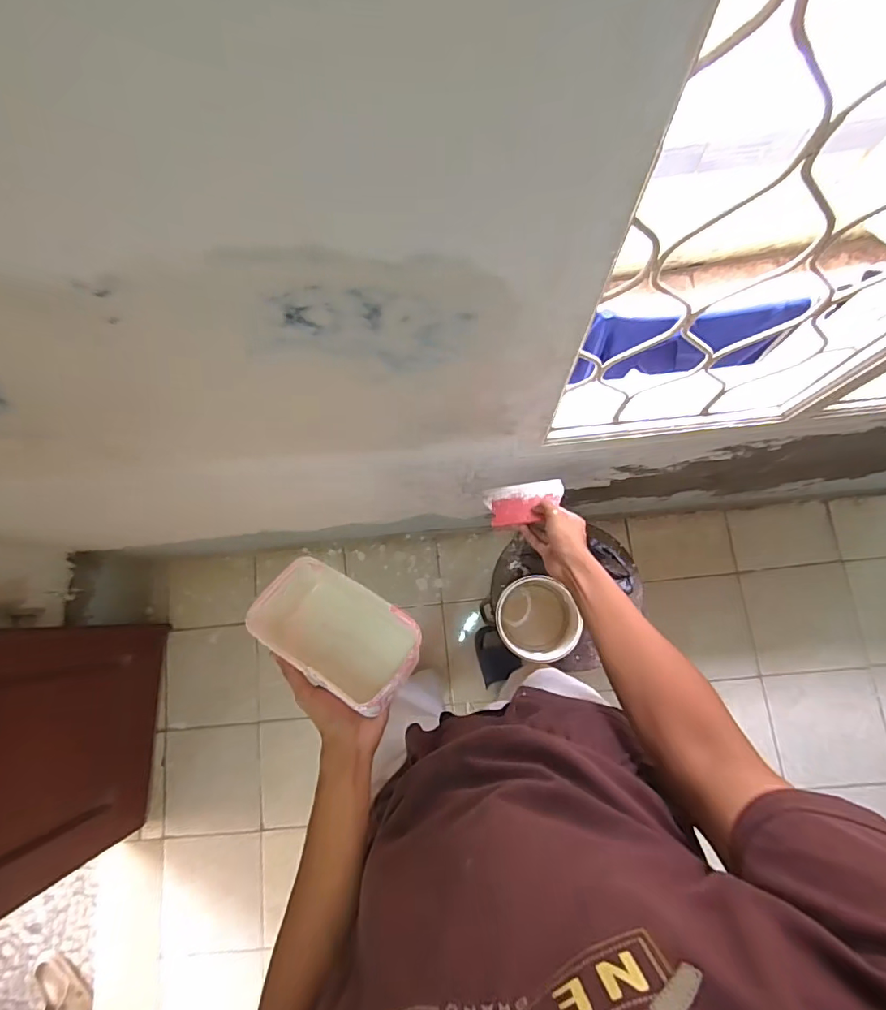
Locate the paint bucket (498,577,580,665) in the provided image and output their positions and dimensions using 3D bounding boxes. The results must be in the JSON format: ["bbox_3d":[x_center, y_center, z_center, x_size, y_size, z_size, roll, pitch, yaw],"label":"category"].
[{"bbox_3d":[0.178,0.226,0.982,0.141,0.137,0.149,2,79,5],"label":"paint bucket"}]

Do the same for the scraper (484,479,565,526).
[{"bbox_3d":[0.129,-0.008,0.755,0.121,0.108,0.010,-11,120,1],"label":"scraper"}]

